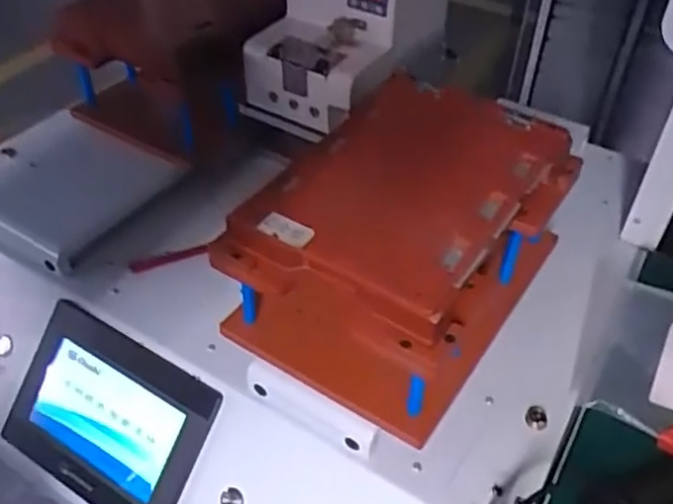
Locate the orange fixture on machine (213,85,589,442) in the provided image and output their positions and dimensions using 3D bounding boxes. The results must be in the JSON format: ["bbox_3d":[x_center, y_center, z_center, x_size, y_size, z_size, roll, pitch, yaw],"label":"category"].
[{"bbox_3d":[0.054,-0.015,0.574,0.200,0.134,0.266,24,49,21],"label":"orange fixture on machine"}]

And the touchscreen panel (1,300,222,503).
[{"bbox_3d":[-0.205,0.147,0.610,0.195,0.010,0.142,26,90,21],"label":"touchscreen panel"}]

